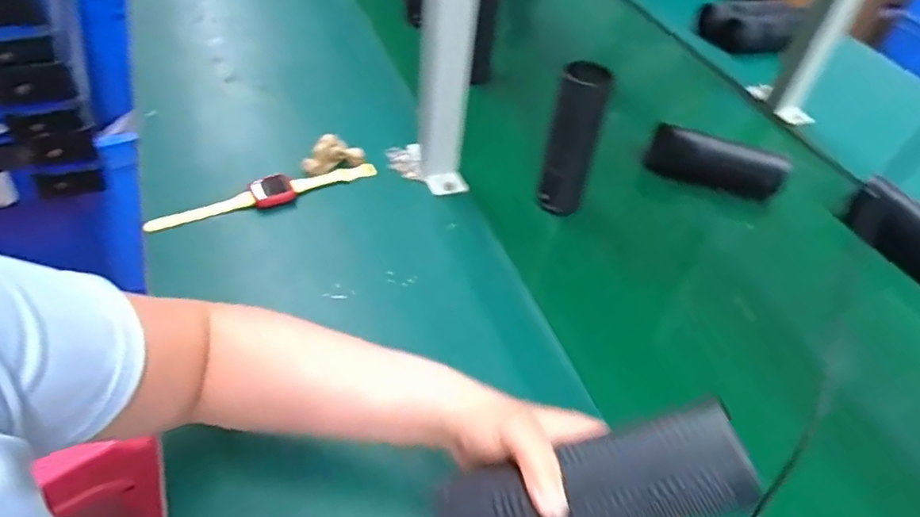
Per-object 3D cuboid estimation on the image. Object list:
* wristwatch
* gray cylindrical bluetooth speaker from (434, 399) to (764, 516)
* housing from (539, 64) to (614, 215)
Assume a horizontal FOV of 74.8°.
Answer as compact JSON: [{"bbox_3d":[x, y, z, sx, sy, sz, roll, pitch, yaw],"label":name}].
[{"bbox_3d":[-0.204,-0.070,0.644,0.243,0.013,0.035,-19,51,-24],"label":"wristwatch"},{"bbox_3d":[0.063,0.120,0.310,0.159,0.039,0.047,-24,45,15],"label":"gray cylindrical bluetooth speaker"},{"bbox_3d":[0.121,-0.124,0.648,0.048,0.164,0.041,18,46,10],"label":"housing"}]

